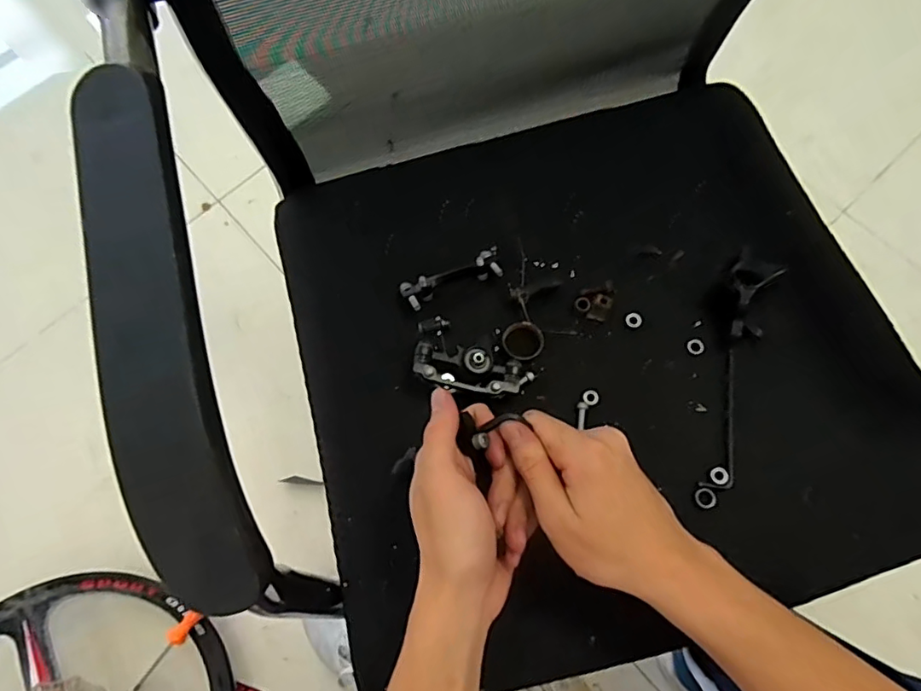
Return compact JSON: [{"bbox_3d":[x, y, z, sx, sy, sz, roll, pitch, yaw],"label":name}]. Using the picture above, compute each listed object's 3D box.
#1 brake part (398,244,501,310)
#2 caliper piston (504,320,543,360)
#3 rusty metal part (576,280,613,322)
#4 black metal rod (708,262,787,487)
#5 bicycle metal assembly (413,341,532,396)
[{"bbox_3d":[-0.004,-0.056,0.464,0.089,0.018,0.031,-27,74,-5],"label":"brake part"},{"bbox_3d":[0.050,-0.004,0.445,0.032,0.006,0.033,-1,73,3],"label":"caliper piston"},{"bbox_3d":[0.112,-0.038,0.456,0.026,0.008,0.033,26,76,10],"label":"rusty metal part"},{"bbox_3d":[0.208,0.012,0.420,0.038,0.039,0.203,15,74,8],"label":"black metal rod"},{"bbox_3d":[0.010,0.020,0.424,0.088,0.027,0.033,9,74,6],"label":"bicycle metal assembly"}]

